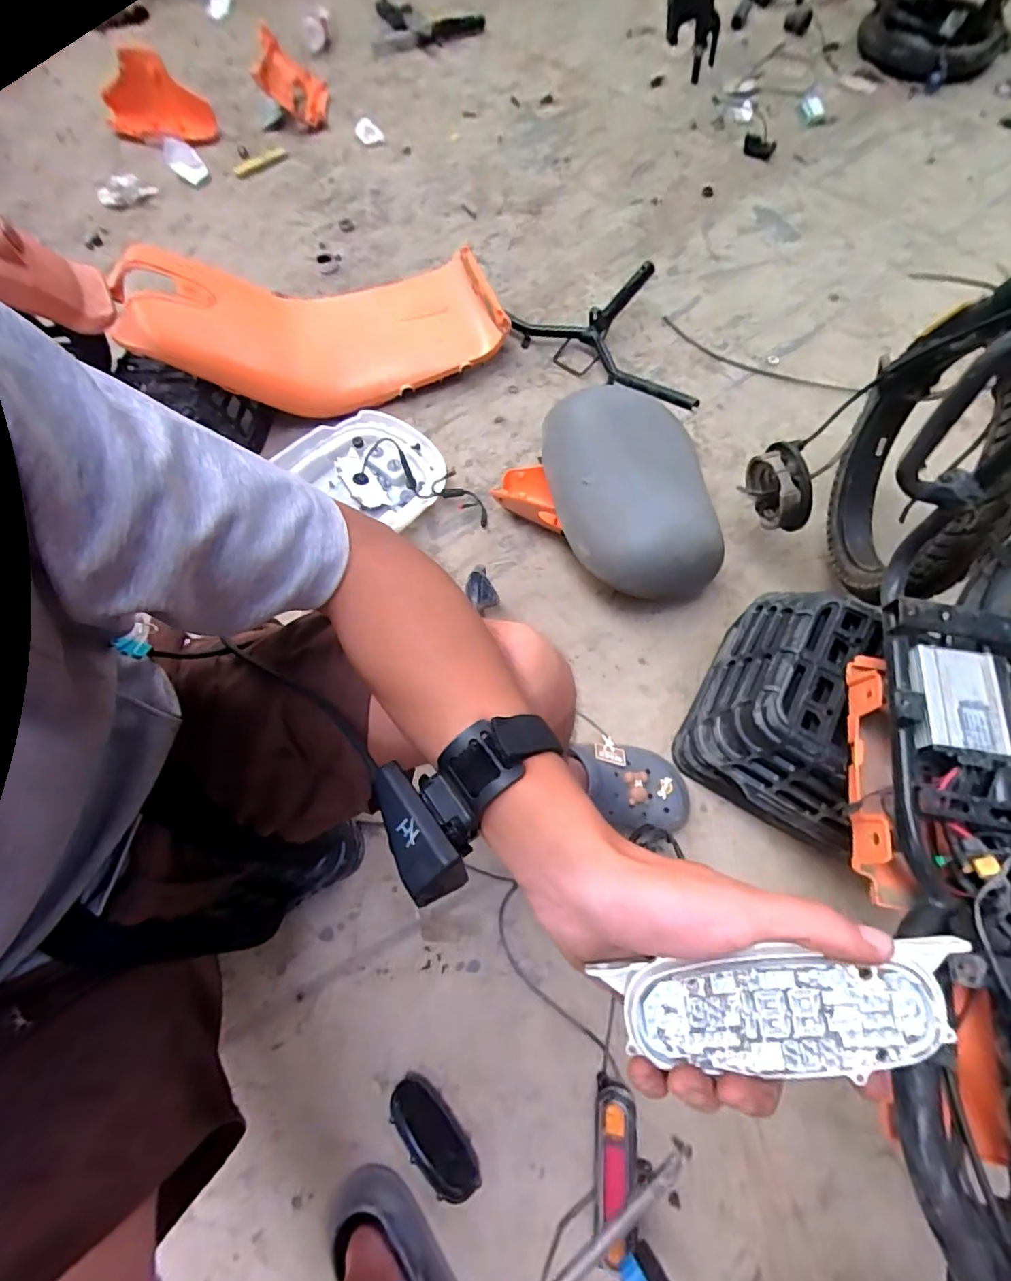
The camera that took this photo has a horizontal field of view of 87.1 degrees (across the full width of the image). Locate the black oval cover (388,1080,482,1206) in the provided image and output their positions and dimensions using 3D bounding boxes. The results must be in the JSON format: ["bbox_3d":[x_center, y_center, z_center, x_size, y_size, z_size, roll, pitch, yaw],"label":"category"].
[{"bbox_3d":[-0.084,0.582,0.621,0.131,0.017,0.058,41,75,15],"label":"black oval cover"}]

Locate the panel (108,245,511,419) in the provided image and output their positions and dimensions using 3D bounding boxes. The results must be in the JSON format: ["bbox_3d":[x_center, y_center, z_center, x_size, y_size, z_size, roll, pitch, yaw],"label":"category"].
[{"bbox_3d":[-0.313,-0.578,0.940,0.615,0.186,0.261,-10,69,-2],"label":"panel"}]

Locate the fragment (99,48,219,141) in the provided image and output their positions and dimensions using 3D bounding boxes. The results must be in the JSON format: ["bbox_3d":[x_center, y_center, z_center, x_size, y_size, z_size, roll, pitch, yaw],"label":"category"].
[{"bbox_3d":[-0.816,-1.260,1.230,0.290,0.137,0.047,17,47,13],"label":"fragment"}]

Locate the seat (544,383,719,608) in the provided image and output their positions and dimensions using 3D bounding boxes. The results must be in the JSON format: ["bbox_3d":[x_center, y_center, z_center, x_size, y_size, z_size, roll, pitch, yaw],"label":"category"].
[{"bbox_3d":[0.179,-0.231,0.820,0.213,0.111,0.343,-14,69,-4],"label":"seat"}]

